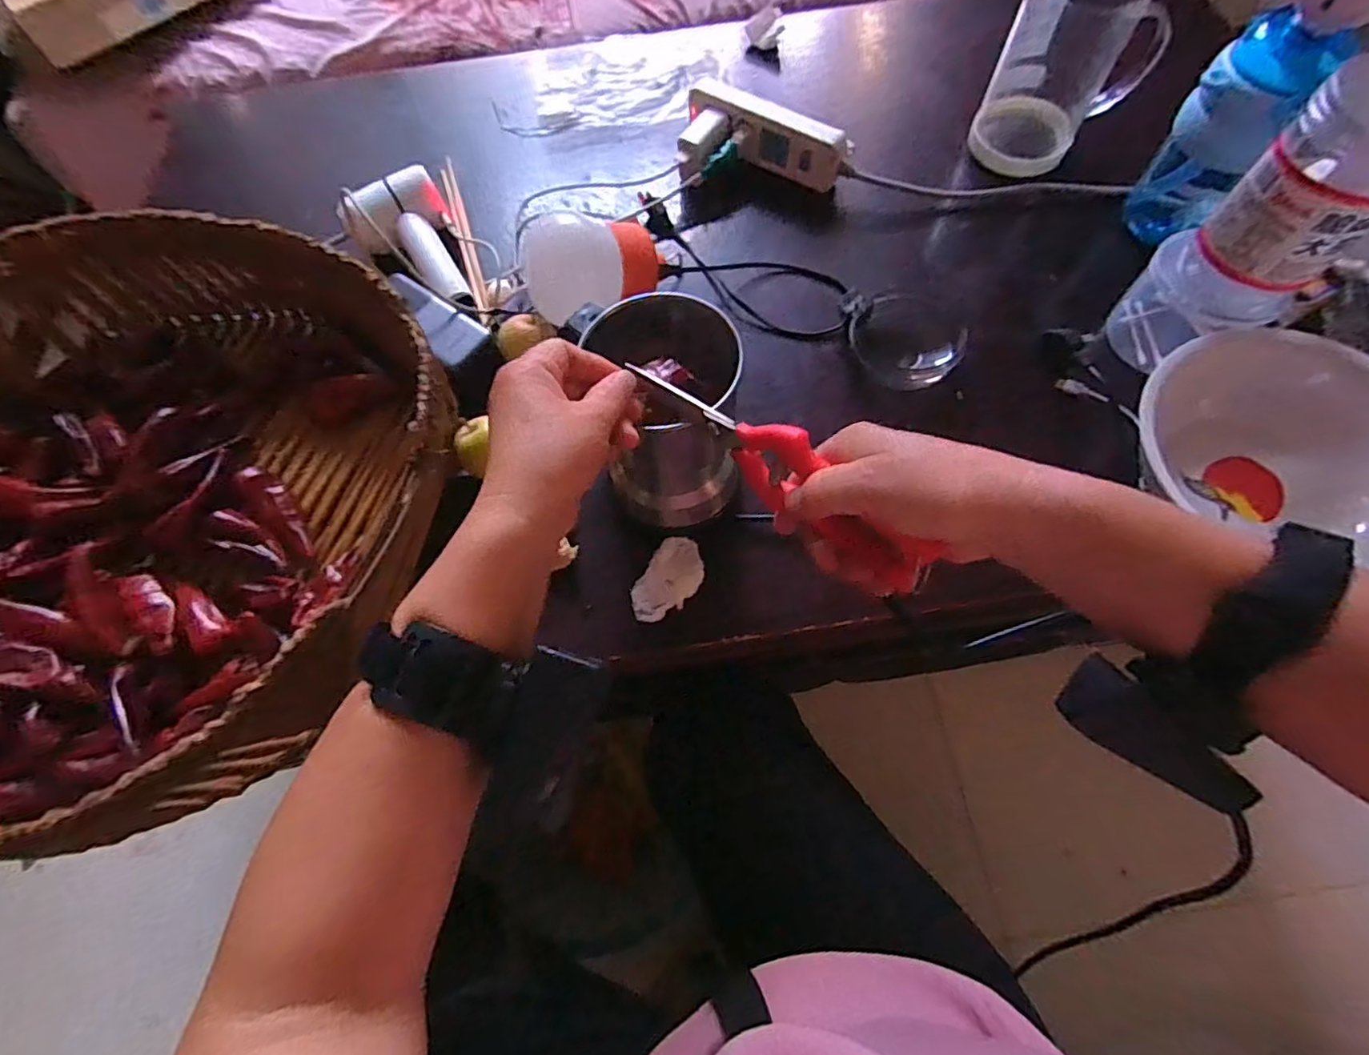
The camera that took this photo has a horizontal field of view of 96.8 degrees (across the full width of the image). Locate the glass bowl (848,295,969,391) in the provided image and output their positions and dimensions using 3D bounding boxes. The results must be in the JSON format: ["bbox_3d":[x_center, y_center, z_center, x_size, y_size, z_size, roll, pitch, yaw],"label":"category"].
[{"bbox_3d":[0.211,-0.178,0.563,0.094,0.032,0.097,-1,68,2],"label":"glass bowl"}]

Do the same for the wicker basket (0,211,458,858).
[{"bbox_3d":[-0.438,-0.020,0.462,0.475,0.130,0.459,22,70,11],"label":"wicker basket"}]

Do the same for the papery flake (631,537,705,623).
[{"bbox_3d":[-0.013,0.042,0.485,0.042,0.005,0.073,30,72,14],"label":"papery flake"}]

